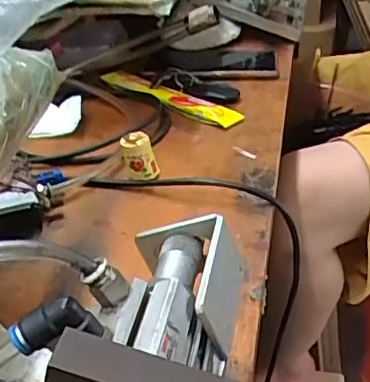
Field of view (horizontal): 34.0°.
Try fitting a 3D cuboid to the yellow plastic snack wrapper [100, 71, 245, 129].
[{"bbox_3d":[-0.021,-0.108,0.693,0.206,0.011,0.034,26,43,38],"label":"yellow plastic snack wrapper"}]

